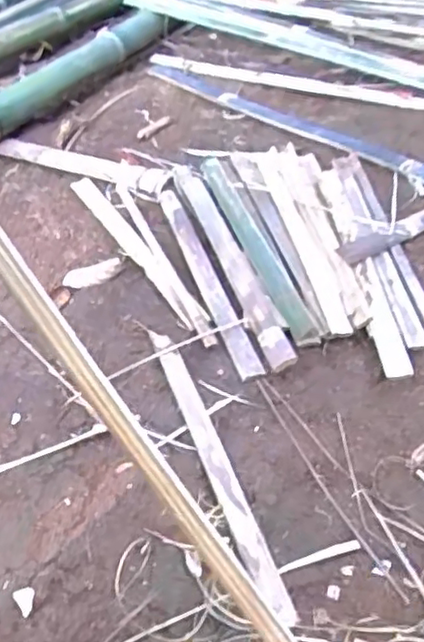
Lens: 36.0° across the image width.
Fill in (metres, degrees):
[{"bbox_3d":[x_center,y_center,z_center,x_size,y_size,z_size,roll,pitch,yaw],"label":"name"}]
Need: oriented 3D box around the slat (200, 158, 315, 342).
[{"bbox_3d":[0.053,-0.125,0.930,0.038,0.011,0.405,-14,43,-11],"label":"slat"}]

